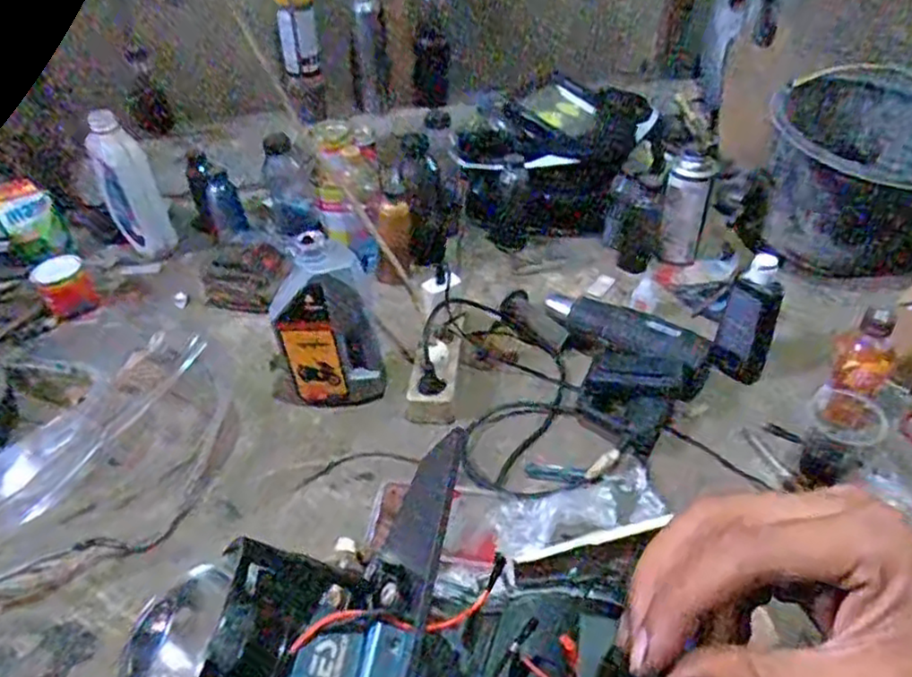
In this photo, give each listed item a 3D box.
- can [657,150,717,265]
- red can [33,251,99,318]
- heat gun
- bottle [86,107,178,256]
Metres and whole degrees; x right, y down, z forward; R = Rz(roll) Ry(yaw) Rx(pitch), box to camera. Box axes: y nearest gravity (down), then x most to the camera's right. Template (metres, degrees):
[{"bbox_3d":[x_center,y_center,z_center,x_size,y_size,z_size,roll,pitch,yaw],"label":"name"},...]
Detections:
[{"bbox_3d":[0.336,-0.182,0.980,0.055,0.171,0.059,-2,42,2],"label":"can"},{"bbox_3d":[-0.589,-0.078,1.007,0.072,0.072,0.071,-28,47,-25],"label":"red can"},{"bbox_3d":[0.182,0.031,0.817,0.213,0.063,0.175,22,47,25],"label":"heat gun"},{"bbox_3d":[-0.526,-0.246,1.070,0.079,0.208,0.097,-26,47,-24],"label":"bottle"}]

